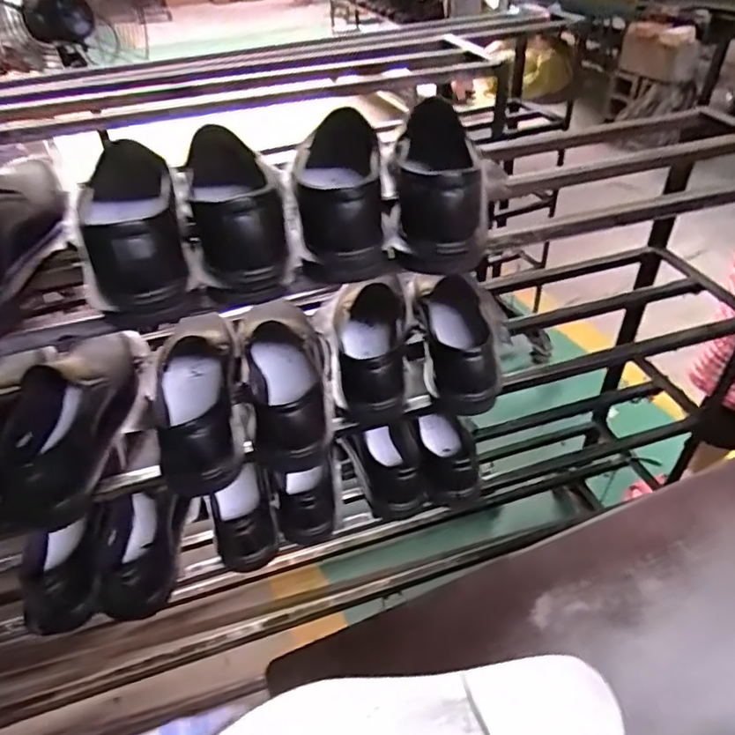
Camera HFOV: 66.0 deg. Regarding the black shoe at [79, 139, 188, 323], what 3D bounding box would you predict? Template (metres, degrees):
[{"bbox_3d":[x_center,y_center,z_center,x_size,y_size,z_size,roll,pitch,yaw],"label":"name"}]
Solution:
[{"bbox_3d":[-0.229,-0.147,0.538,0.094,0.090,0.246,-18,43,-16],"label":"black shoe"}]

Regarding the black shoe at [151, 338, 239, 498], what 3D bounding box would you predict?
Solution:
[{"bbox_3d":[-0.213,0.044,0.684,0.092,0.099,0.234,-16,43,-14],"label":"black shoe"}]

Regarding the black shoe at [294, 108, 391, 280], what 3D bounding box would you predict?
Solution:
[{"bbox_3d":[-0.029,-0.186,0.582,0.093,0.093,0.216,-6,41,-3],"label":"black shoe"}]

